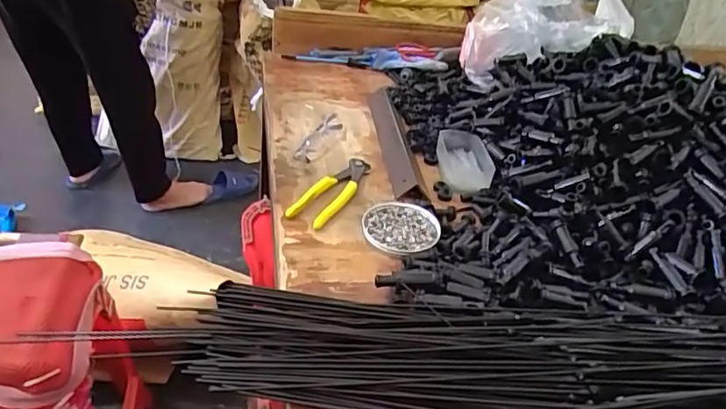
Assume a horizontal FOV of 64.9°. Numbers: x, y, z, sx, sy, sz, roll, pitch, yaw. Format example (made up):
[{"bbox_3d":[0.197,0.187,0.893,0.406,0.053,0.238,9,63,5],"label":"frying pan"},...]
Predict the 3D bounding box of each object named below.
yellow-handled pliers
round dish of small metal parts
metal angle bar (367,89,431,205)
[{"bbox_3d":[-0.038,-0.018,0.733,0.049,0.018,0.162,21,36,18],"label":"yellow-handled pliers"},{"bbox_3d":[0.047,0.025,0.680,0.089,0.007,0.091,1,35,-1],"label":"round dish of small metal parts"},{"bbox_3d":[0.046,-0.103,0.875,0.043,0.017,0.329,2,34,-10],"label":"metal angle bar"}]

